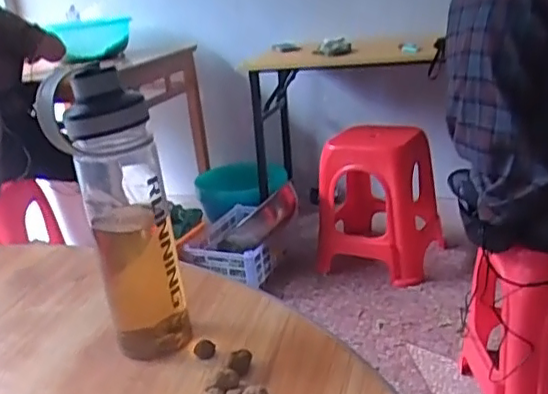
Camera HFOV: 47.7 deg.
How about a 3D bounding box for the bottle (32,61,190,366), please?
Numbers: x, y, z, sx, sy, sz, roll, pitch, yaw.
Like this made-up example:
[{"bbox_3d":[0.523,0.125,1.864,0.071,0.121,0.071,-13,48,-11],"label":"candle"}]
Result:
[{"bbox_3d":[-0.133,0.019,0.536,0.084,0.261,0.055,-12,21,-16],"label":"bottle"}]

